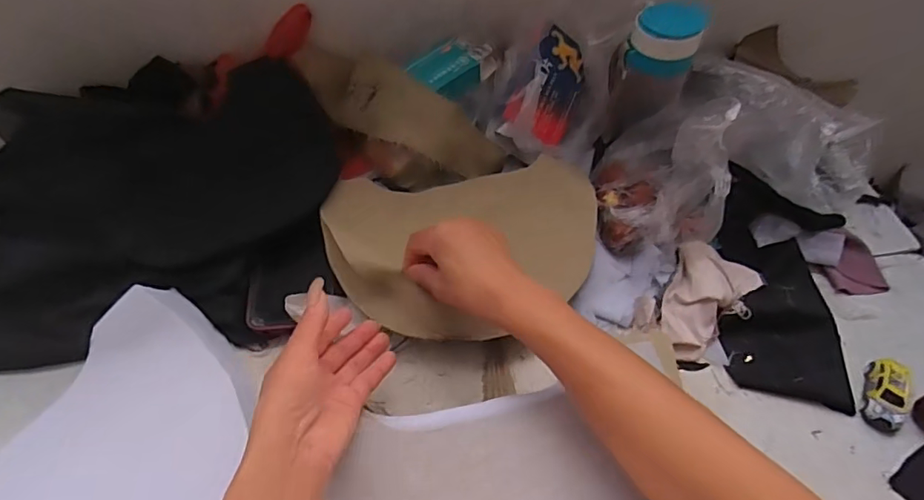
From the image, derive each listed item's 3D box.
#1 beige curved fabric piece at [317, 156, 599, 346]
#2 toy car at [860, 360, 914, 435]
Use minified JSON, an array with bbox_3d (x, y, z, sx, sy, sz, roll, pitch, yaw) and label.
[{"bbox_3d":[0.011,-0.010,0.491,0.262,0.044,0.177,-11,55,-9],"label":"beige curved fabric piece"},{"bbox_3d":[0.369,0.126,0.452,0.031,0.024,0.063,23,55,17],"label":"toy car"}]

